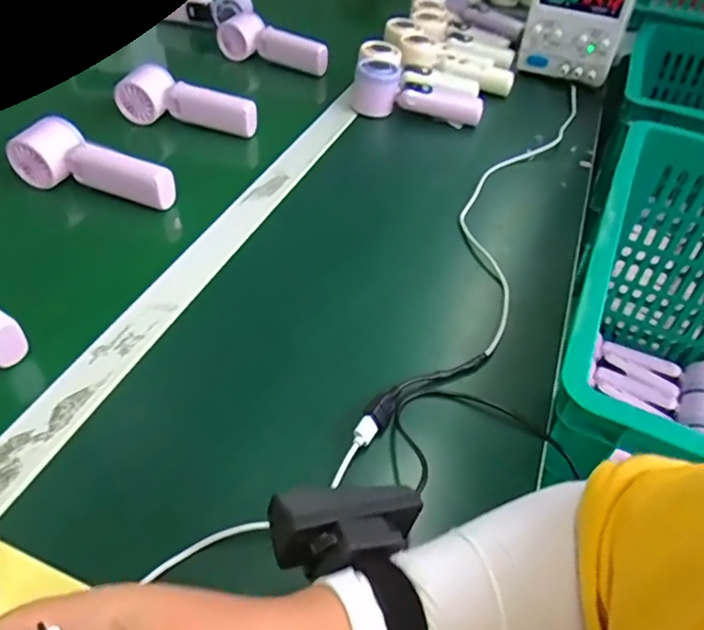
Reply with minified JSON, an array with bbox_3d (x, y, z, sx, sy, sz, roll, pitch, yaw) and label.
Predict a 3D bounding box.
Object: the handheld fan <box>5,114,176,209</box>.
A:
[{"bbox_3d":[-0.258,-0.145,0.567,0.160,0.046,0.057,23,48,16],"label":"handheld fan"}]

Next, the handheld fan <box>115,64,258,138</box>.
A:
[{"bbox_3d":[-0.197,-0.252,0.694,0.170,0.056,0.052,16,47,9],"label":"handheld fan"}]

